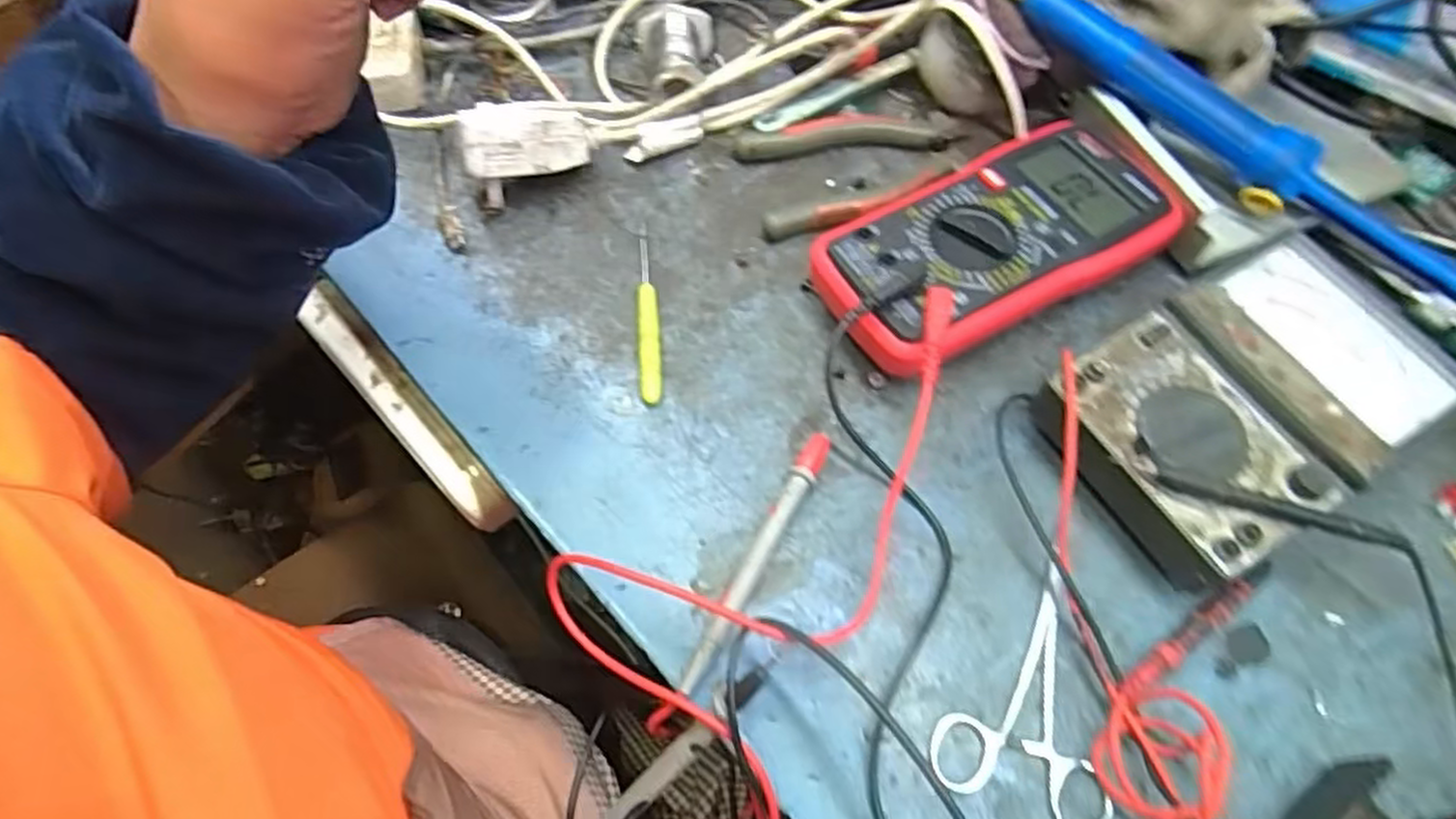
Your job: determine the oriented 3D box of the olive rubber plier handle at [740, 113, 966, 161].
[{"bbox_3d":[0.069,-0.160,0.456,0.126,0.014,0.022,-1,62,-3],"label":"olive rubber plier handle"}]

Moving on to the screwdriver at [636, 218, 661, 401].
[{"bbox_3d":[-0.041,-0.053,0.400,0.011,0.010,0.108,-3,62,-4],"label":"screwdriver"}]

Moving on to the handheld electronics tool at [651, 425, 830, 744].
[{"bbox_3d":[0.009,0.070,0.334,0.011,0.014,0.145,28,65,12],"label":"handheld electronics tool"}]

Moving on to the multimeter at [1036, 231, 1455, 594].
[{"bbox_3d":[0.240,-0.003,0.358,0.185,0.048,0.112,-29,67,-16],"label":"multimeter"}]

